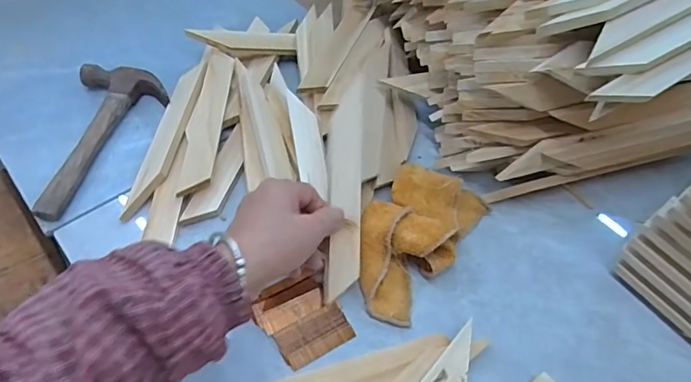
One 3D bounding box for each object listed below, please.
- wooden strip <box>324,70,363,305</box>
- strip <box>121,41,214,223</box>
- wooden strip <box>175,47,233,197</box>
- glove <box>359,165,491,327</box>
[{"bbox_3d":[0.000,-0.005,0.416,0.028,0.007,0.187,4,79,-12],"label":"wooden strip"},{"bbox_3d":[-0.177,-0.071,0.503,0.030,0.011,0.223,5,58,11],"label":"strip"},{"bbox_3d":[-0.141,-0.076,0.497,0.033,0.012,0.187,5,55,-7],"label":"wooden strip"},{"bbox_3d":[0.060,0.037,0.437,0.084,0.044,0.151,29,58,16],"label":"glove"}]

